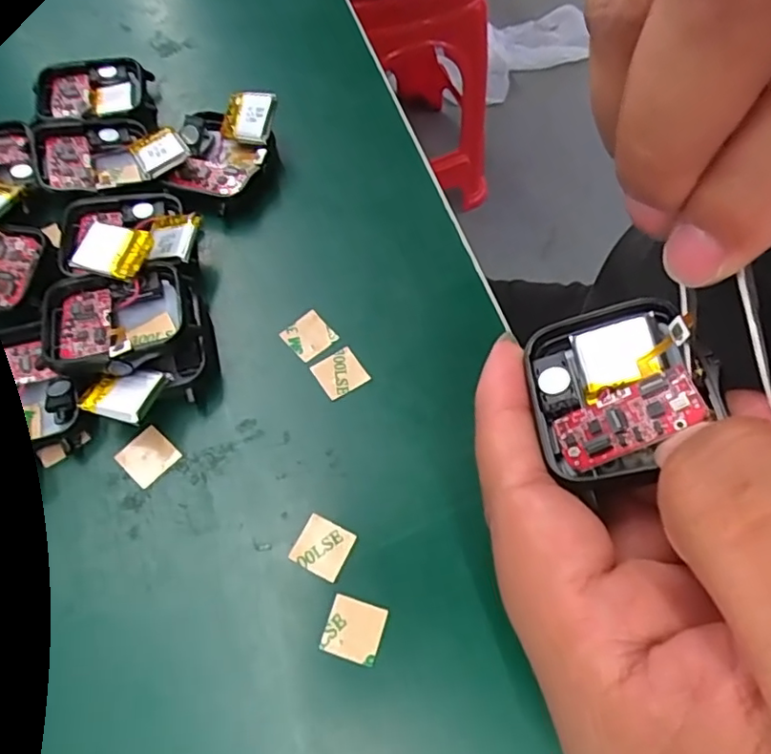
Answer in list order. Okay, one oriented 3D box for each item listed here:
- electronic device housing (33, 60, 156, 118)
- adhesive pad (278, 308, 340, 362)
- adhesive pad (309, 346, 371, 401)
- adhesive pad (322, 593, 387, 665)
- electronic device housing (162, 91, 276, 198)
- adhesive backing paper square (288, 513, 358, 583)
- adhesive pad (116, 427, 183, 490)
[{"bbox_3d":[-0.125,-0.118,0.251,0.044,0.013,0.036,0,63,-2],"label":"electronic device housing"},{"bbox_3d":[-0.027,-0.015,0.208,0.015,0.004,0.015,-38,72,-16],"label":"adhesive pad"},{"bbox_3d":[-0.016,-0.002,0.200,0.015,0.004,0.015,-30,67,-16],"label":"adhesive pad"},{"bbox_3d":[-0.009,0.070,0.164,0.016,0.004,0.015,16,63,7],"label":"adhesive pad"},{"bbox_3d":[-0.063,-0.091,0.233,0.037,0.024,0.044,5,63,1],"label":"electronic device housing"},{"bbox_3d":[-0.019,0.050,0.174,0.015,0.004,0.015,25,65,11],"label":"adhesive backing paper square"},{"bbox_3d":[-0.075,0.024,0.185,0.015,0.004,0.015,38,68,17],"label":"adhesive pad"}]

